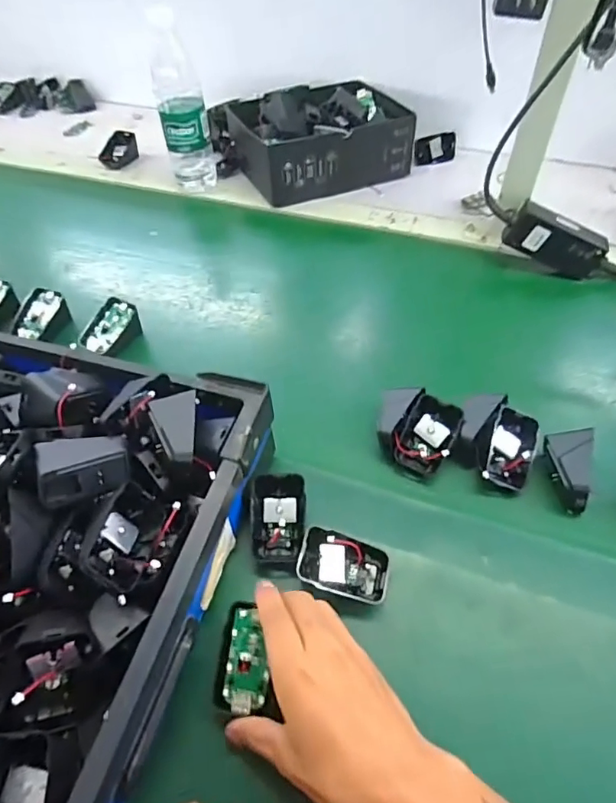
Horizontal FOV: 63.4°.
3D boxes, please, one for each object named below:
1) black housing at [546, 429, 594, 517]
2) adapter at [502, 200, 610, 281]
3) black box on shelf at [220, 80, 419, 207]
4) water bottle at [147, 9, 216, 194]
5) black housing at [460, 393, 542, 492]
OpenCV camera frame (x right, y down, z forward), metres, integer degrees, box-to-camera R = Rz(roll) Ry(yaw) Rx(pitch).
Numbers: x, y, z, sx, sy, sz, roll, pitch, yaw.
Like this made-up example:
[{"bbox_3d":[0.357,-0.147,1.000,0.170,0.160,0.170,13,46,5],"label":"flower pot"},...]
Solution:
[{"bbox_3d":[0.227,0.059,0.440,0.034,0.041,0.066,11,53,11],"label":"black housing"},{"bbox_3d":[0.305,-0.194,0.611,0.122,0.055,0.030,25,56,-8],"label":"adapter"},{"bbox_3d":[0.023,-0.414,0.780,0.257,0.086,0.183,-21,53,-14],"label":"black box on shelf"},{"bbox_3d":[-0.180,-0.415,0.710,0.066,0.209,0.065,-12,52,-7],"label":"water bottle"},{"bbox_3d":[0.173,0.035,0.457,0.068,0.047,0.068,18,54,16],"label":"black housing"}]

